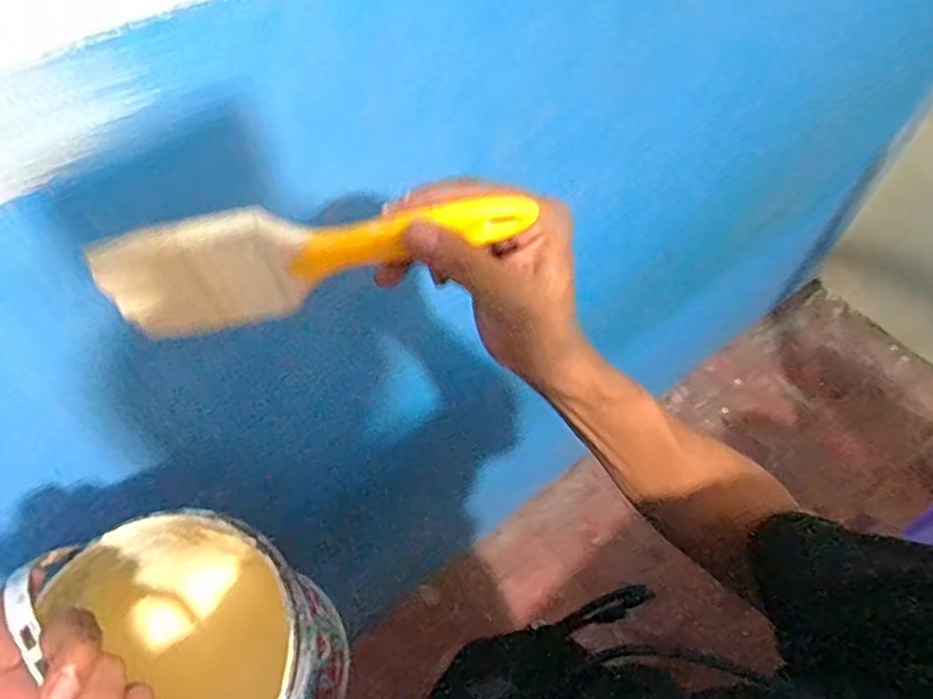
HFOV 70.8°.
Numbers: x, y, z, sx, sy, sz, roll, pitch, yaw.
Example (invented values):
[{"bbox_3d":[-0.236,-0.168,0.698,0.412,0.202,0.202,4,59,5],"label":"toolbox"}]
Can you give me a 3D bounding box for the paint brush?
[{"bbox_3d":[-0.072,-0.047,0.319,0.199,0.062,0.017,-12,58,-3],"label":"paint brush"}]

